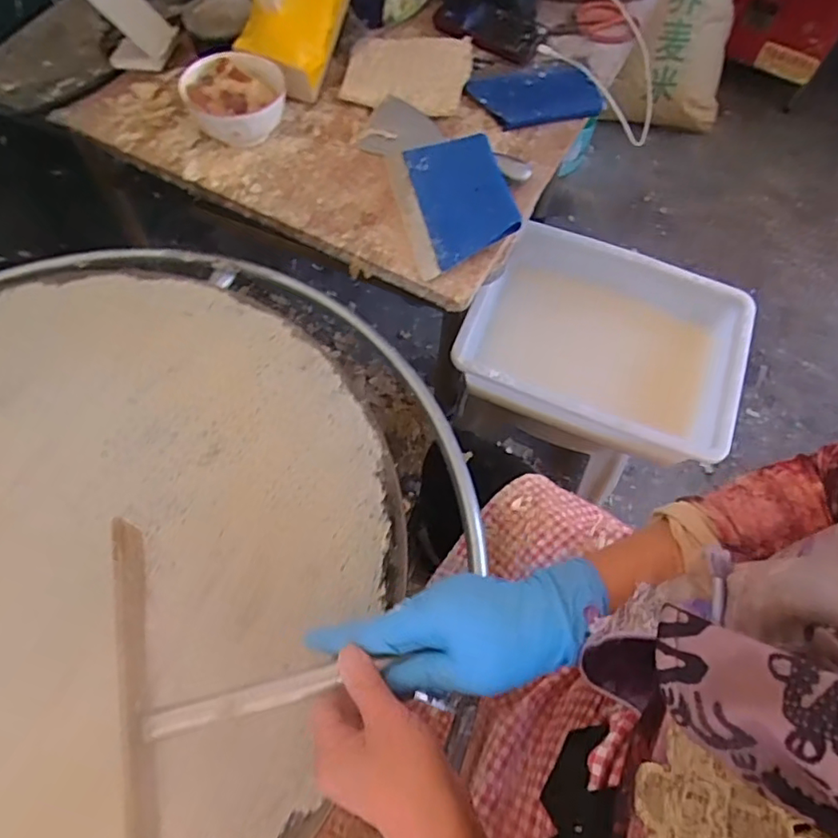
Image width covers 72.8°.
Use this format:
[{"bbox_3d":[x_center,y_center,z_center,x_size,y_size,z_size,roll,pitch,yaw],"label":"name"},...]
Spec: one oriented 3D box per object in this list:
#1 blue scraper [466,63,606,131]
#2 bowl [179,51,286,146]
[{"bbox_3d":[0.159,-0.438,0.754,0.164,0.012,0.111,-10,61,-4],"label":"blue scraper"},{"bbox_3d":[-0.218,-0.378,0.684,0.116,0.062,0.113,1,64,-3],"label":"bowl"}]

